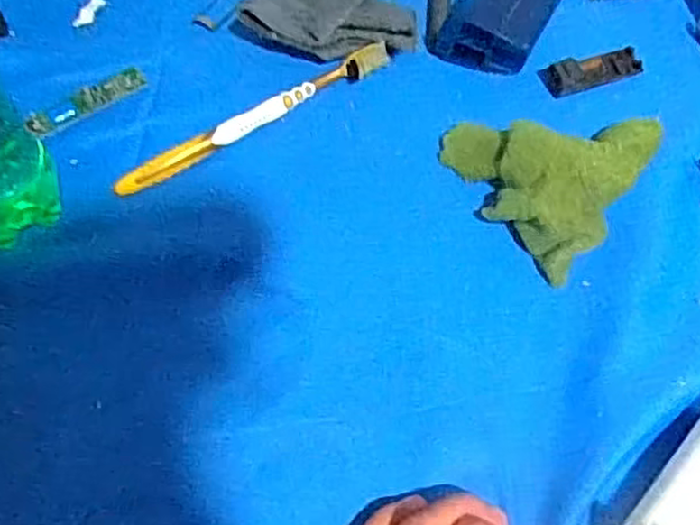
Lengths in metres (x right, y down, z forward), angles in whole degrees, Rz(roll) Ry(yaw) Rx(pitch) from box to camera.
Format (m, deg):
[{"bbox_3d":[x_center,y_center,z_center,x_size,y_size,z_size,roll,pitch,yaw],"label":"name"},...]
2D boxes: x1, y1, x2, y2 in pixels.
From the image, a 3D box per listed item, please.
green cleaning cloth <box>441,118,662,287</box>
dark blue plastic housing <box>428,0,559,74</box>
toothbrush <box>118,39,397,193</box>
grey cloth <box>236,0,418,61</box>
[{"bbox_3d":[0.103,-0.059,0.383,0.099,0.042,0.106,31,66,19],"label":"green cleaning cloth"},{"bbox_3d":[0.096,-0.160,0.447,0.056,0.028,0.088,23,64,15],"label":"dark blue plastic housing"},{"bbox_3d":[-0.056,-0.087,0.425,0.180,0.015,0.014,-28,63,-13],"label":"toothbrush"},{"bbox_3d":[-0.012,-0.176,0.463,0.108,0.029,0.108,-3,60,1],"label":"grey cloth"}]

